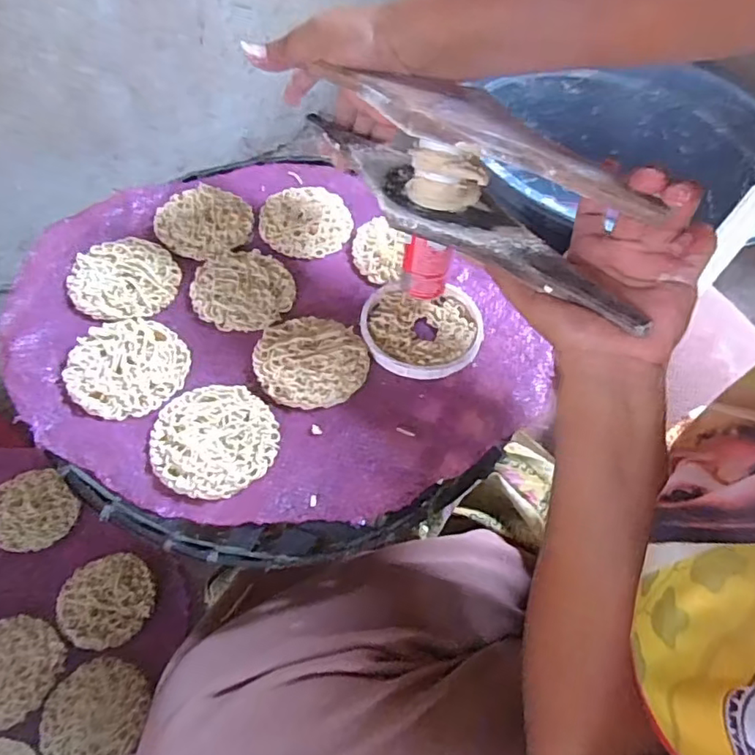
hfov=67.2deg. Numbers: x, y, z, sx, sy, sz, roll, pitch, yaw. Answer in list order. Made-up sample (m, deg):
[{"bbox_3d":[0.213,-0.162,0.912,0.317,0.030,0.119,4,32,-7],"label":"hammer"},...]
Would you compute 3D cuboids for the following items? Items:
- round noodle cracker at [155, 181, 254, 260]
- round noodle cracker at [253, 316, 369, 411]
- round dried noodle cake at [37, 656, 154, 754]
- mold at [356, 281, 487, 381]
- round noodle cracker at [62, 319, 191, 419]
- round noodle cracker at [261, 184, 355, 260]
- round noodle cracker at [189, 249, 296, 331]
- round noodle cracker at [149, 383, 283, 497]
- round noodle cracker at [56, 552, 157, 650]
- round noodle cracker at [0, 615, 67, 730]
[{"bbox_3d":[-0.141,-0.129,0.457,0.073,0.009,0.072,2,55,-3],"label":"round noodle cracker"},{"bbox_3d":[-0.046,-0.013,0.390,0.076,0.009,0.072,2,55,-3],"label":"round noodle cracker"},{"bbox_3d":[-0.216,0.258,0.436,0.072,0.012,0.076,2,55,-3],"label":"round dried noodle cake"},{"bbox_3d":[0.032,-0.035,0.415,0.088,0.013,0.081,2,55,-3],"label":"mold"},{"bbox_3d":[-0.165,-0.009,0.375,0.074,0.008,0.072,-9,56,-11],"label":"round noodle cracker"},{"bbox_3d":[-0.059,-0.130,0.471,0.075,0.017,0.067,-5,56,-8],"label":"round noodle cracker"},{"bbox_3d":[-0.102,-0.066,0.427,0.075,0.008,0.072,2,55,-3],"label":"round noodle cracker"},{"bbox_3d":[-0.101,0.037,0.350,0.074,0.007,0.074,2,55,-3],"label":"round noodle cracker"},{"bbox_3d":[-0.228,0.187,0.482,0.072,0.009,0.074,2,55,-3],"label":"round noodle cracker"},{"bbox_3d":[-0.287,0.226,0.438,0.074,0.004,0.076,2,55,-3],"label":"round noodle cracker"}]

